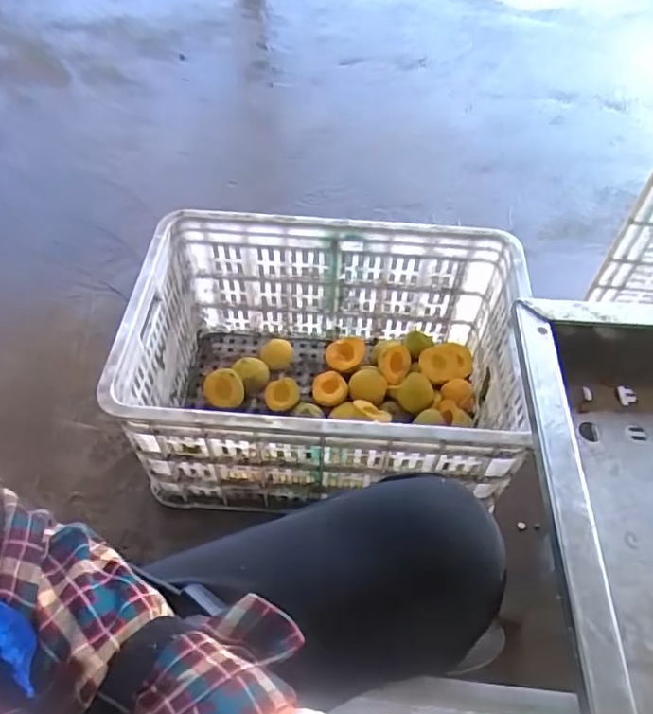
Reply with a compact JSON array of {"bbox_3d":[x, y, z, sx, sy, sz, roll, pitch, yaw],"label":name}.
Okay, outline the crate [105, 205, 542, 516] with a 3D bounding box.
[{"bbox_3d":[0.006,0.012,0.849,0.518,0.282,0.358,1,57,1],"label":"crate"}]

